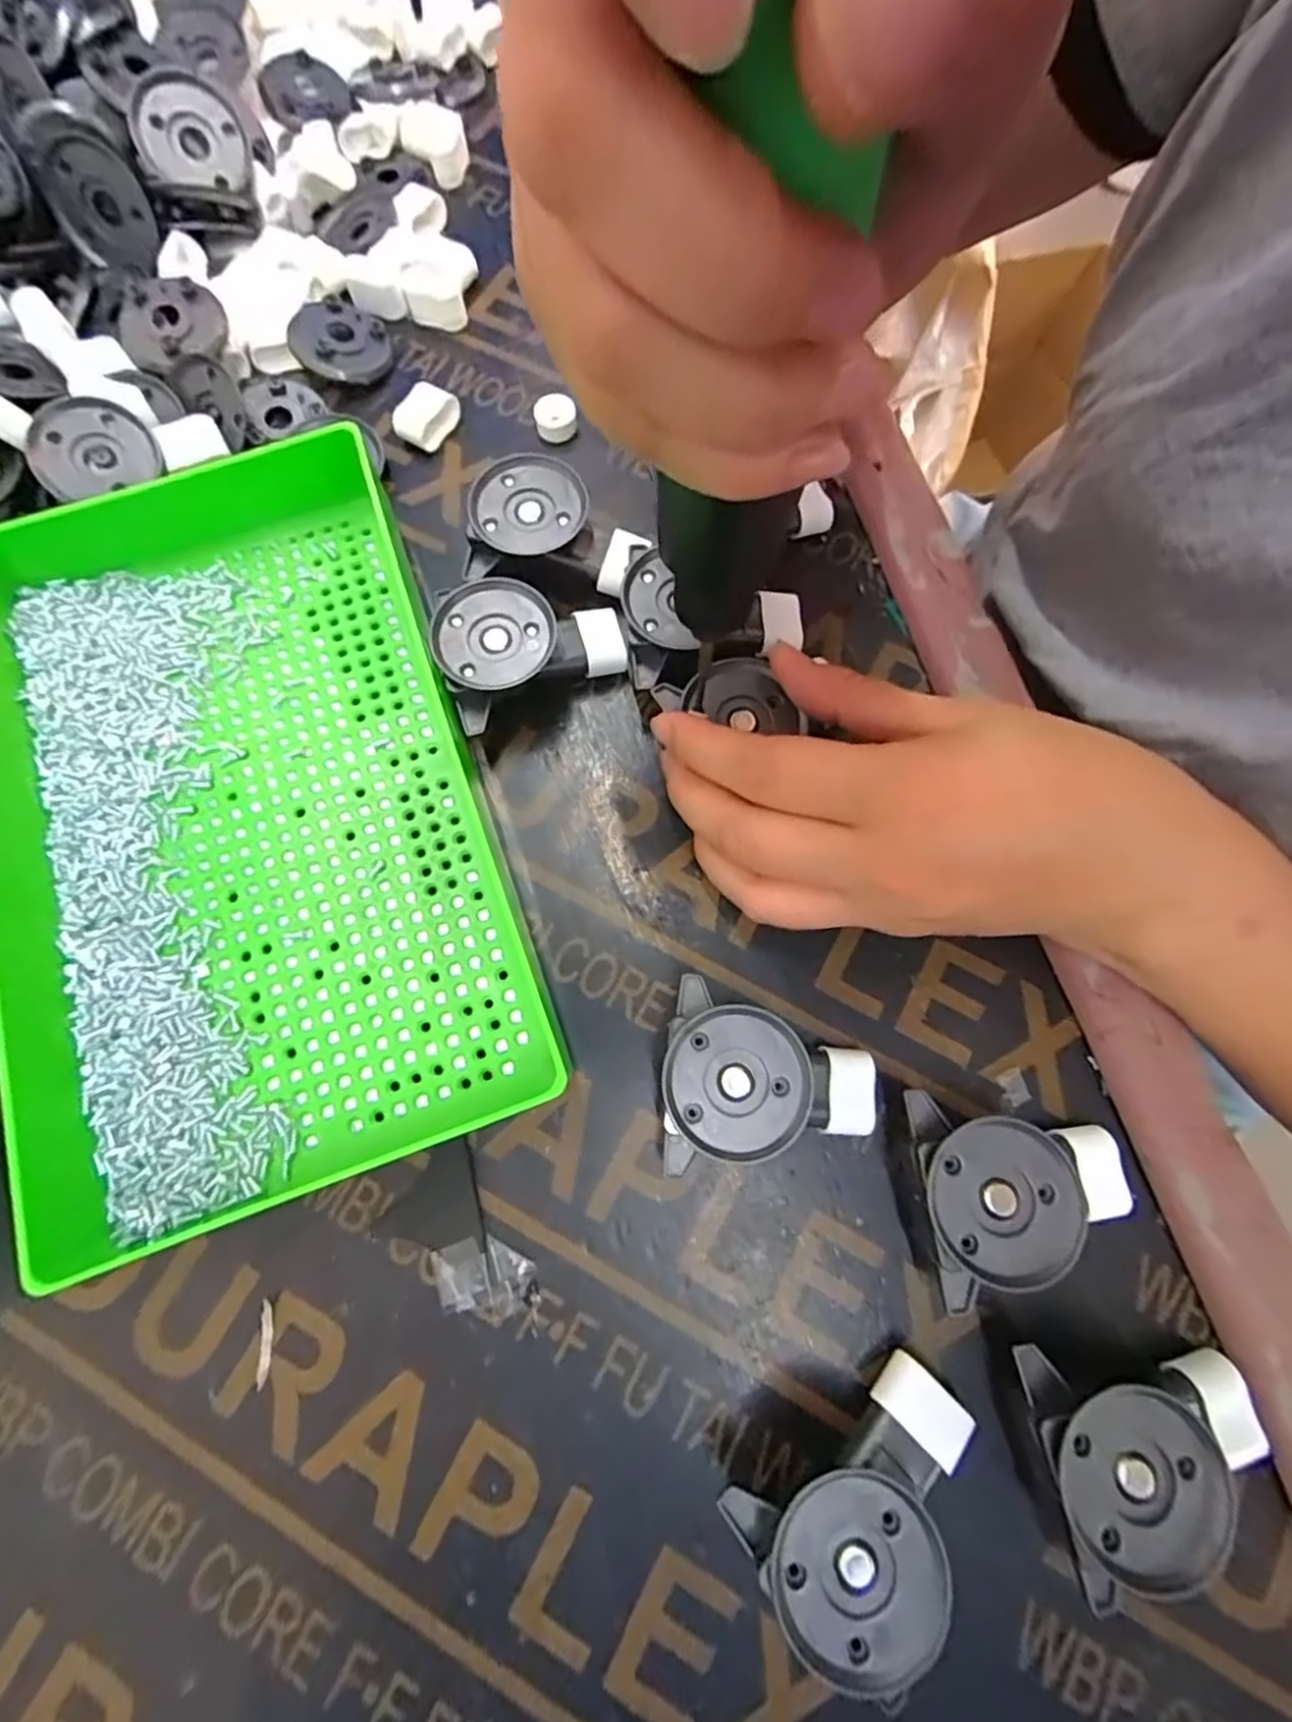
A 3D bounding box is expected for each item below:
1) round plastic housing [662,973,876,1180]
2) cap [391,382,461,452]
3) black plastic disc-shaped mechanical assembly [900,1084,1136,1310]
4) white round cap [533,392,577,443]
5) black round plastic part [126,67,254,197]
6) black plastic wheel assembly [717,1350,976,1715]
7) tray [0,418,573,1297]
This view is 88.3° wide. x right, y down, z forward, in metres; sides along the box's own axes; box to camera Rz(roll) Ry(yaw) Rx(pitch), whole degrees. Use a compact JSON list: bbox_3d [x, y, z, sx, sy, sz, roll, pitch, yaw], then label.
[{"bbox_3d":[0.037,0.063,0.205,0.064,0.029,0.052,-2,76,0],"label":"round plastic housing"},{"bbox_3d":[-0.092,-0.186,0.280,0.017,0.014,0.026,32,78,8],"label":"cap"},{"bbox_3d":[0.109,0.093,0.196,0.066,0.032,0.048,-6,76,-1],"label":"black plastic disc-shaped mechanical assembly"},{"bbox_3d":[-0.038,-0.187,0.282,0.017,0.010,0.017,0,76,1],"label":"white round cap"},{"bbox_3d":[-0.193,-0.305,0.282,0.041,0.011,0.041,-7,107,-23],"label":"black round plastic part"},{"bbox_3d":[0.061,0.173,0.175,0.067,0.034,0.048,-29,77,-7],"label":"black plastic wheel assembly"},{"bbox_3d":[-0.140,-0.019,0.221,0.163,0.033,0.248,-20,76,-5],"label":"tray"}]

